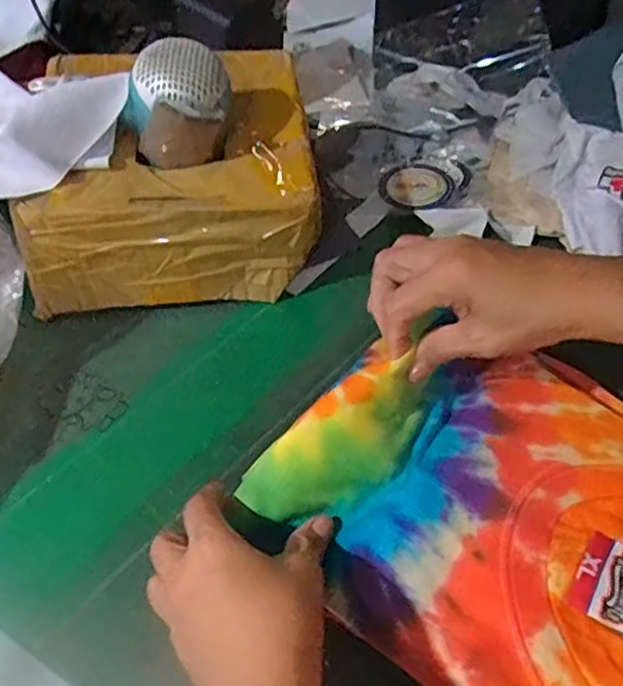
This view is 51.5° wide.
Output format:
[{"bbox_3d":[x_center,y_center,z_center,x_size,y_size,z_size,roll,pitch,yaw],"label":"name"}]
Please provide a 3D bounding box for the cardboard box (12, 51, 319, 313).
[{"bbox_3d":[-0.115,-0.132,0.553,0.225,0.113,0.199,-5,50,-3],"label":"cardboard box"}]

